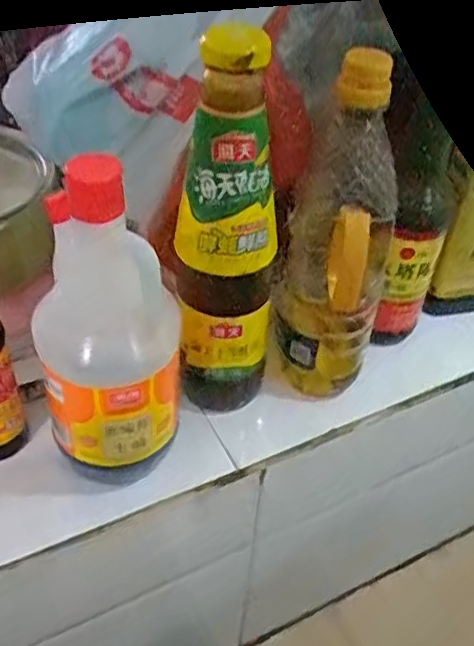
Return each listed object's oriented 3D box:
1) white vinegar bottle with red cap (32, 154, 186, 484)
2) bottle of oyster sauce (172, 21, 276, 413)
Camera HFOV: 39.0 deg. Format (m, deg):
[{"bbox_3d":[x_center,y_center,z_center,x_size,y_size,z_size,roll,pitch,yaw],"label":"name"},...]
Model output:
[{"bbox_3d":[-0.077,0.012,0.403,0.079,0.229,0.061,-9,44,-14],"label":"white vinegar bottle with red cap"},{"bbox_3d":[-0.006,-0.050,0.434,0.060,0.261,0.059,1,43,-3],"label":"bottle of oyster sauce"}]

